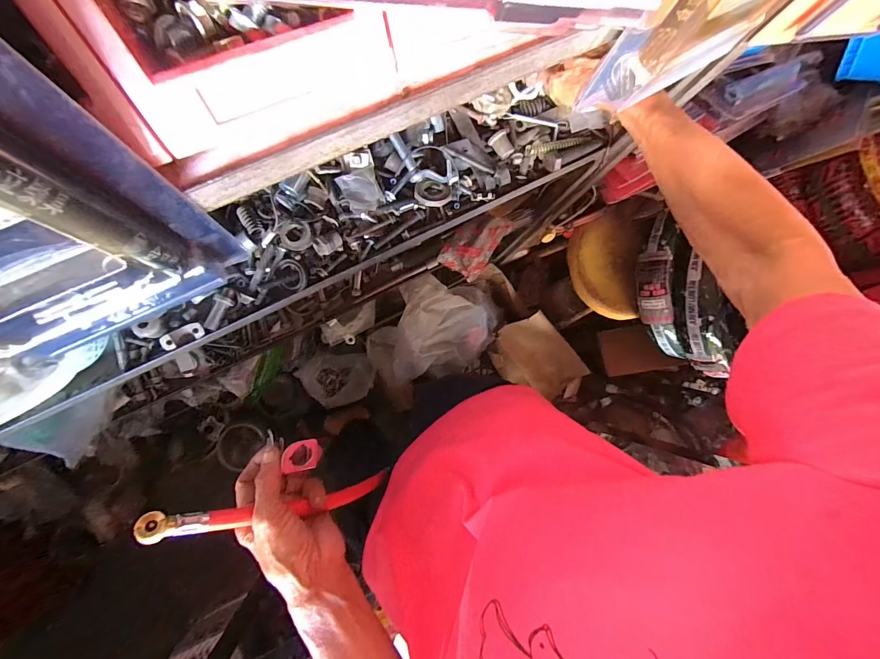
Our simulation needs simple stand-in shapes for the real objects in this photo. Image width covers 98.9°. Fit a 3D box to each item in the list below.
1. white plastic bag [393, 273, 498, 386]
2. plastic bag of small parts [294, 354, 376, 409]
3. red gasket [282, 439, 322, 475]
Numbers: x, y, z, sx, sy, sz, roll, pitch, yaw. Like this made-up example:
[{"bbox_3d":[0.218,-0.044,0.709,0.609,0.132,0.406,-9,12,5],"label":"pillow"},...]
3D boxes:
[{"bbox_3d":[0.020,0.011,1.009,0.298,0.326,0.245,0,85,-7],"label":"white plastic bag"},{"bbox_3d":[-0.274,0.135,1.023,0.183,0.170,0.132,-7,86,-8],"label":"plastic bag of small parts"},{"bbox_3d":[-0.124,0.115,0.345,0.035,0.008,0.028,-4,100,-37],"label":"red gasket"}]

